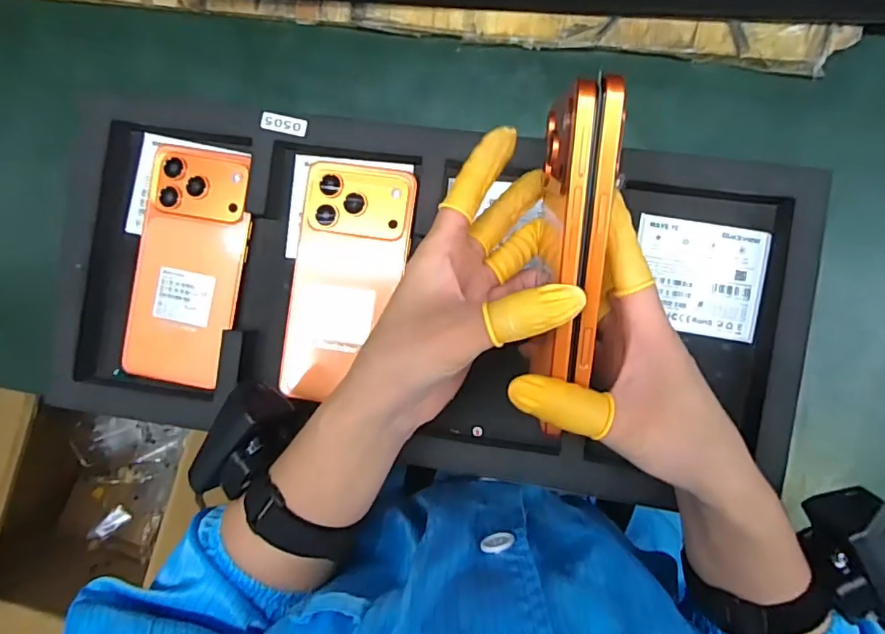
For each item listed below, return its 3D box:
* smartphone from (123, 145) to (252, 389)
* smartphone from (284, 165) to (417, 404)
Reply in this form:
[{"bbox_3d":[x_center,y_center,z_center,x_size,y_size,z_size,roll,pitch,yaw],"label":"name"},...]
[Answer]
[{"bbox_3d":[-0.172,-0.033,0.360,0.072,0.008,0.156,9,90,5],"label":"smartphone"},{"bbox_3d":[-0.064,-0.023,0.361,0.074,0.012,0.155,8,90,5],"label":"smartphone"}]

